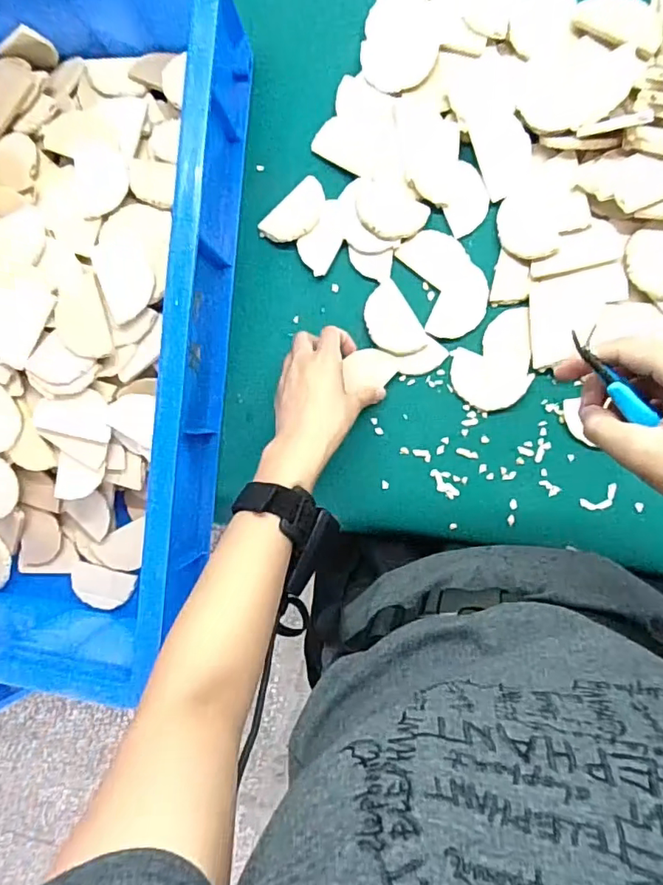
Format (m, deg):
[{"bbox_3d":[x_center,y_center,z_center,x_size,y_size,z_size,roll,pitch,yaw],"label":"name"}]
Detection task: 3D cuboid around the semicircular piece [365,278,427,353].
[{"bbox_3d":[0.055,-0.113,0.492,0.043,0.008,0.070,-31,87,8],"label":"semicircular piece"}]

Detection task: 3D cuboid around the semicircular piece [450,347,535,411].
[{"bbox_3d":[0.139,-0.054,0.481,0.070,0.007,0.044,24,95,8],"label":"semicircular piece"}]

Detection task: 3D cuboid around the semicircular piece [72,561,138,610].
[{"bbox_3d":[-0.236,0.148,0.543,0.066,0.005,0.041,14,88,4],"label":"semicircular piece"}]

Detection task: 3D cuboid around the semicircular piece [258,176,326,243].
[{"bbox_3d":[-0.033,-0.217,0.504,0.068,0.004,0.038,-43,85,7],"label":"semicircular piece"}]

